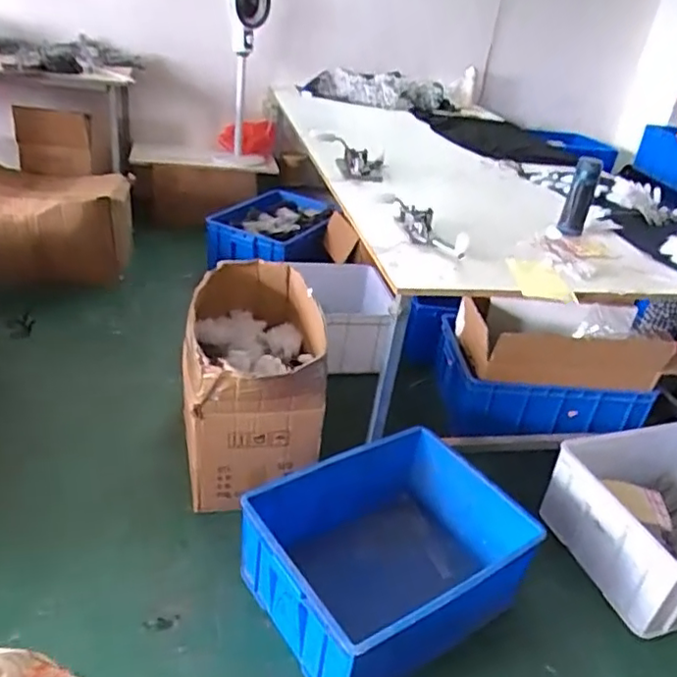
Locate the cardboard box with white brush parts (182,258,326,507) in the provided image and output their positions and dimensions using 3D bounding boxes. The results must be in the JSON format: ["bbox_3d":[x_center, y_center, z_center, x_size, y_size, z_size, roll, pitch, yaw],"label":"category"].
[{"bbox_3d":[-0.242,0.097,1.678,0.354,0.450,0.609,-1,33,-15],"label":"cardboard box with white brush parts"}]

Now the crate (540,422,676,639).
[{"bbox_3d":[0.932,0.456,1.578,0.661,0.240,0.423,-4,32,-19],"label":"crate"}]

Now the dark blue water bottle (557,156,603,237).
[{"bbox_3d":[0.647,-0.379,1.625,0.065,0.198,0.060,18,32,18],"label":"dark blue water bottle"}]

